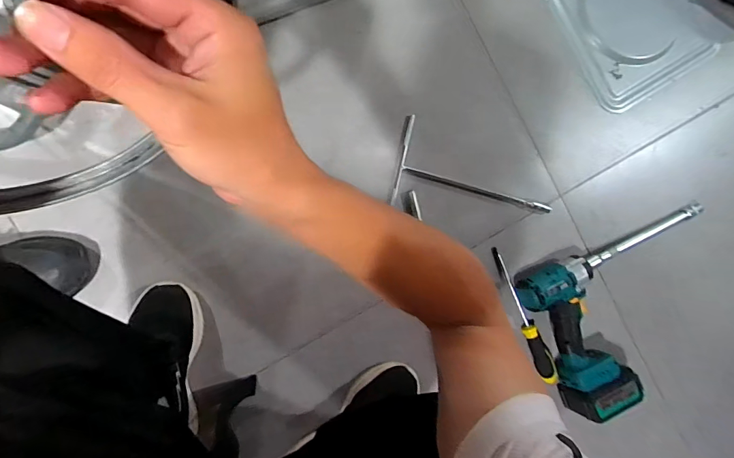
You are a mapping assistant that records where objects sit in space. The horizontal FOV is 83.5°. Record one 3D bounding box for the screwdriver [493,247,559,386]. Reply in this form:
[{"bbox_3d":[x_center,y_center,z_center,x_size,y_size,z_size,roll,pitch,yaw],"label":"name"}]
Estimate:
[{"bbox_3d":[0.273,0.147,0.706,0.025,0.031,0.245,-19,92,-8],"label":"screwdriver"}]

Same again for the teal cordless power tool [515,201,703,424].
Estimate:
[{"bbox_3d":[0.447,0.141,0.703,0.315,0.091,0.253,-22,92,-8],"label":"teal cordless power tool"}]

